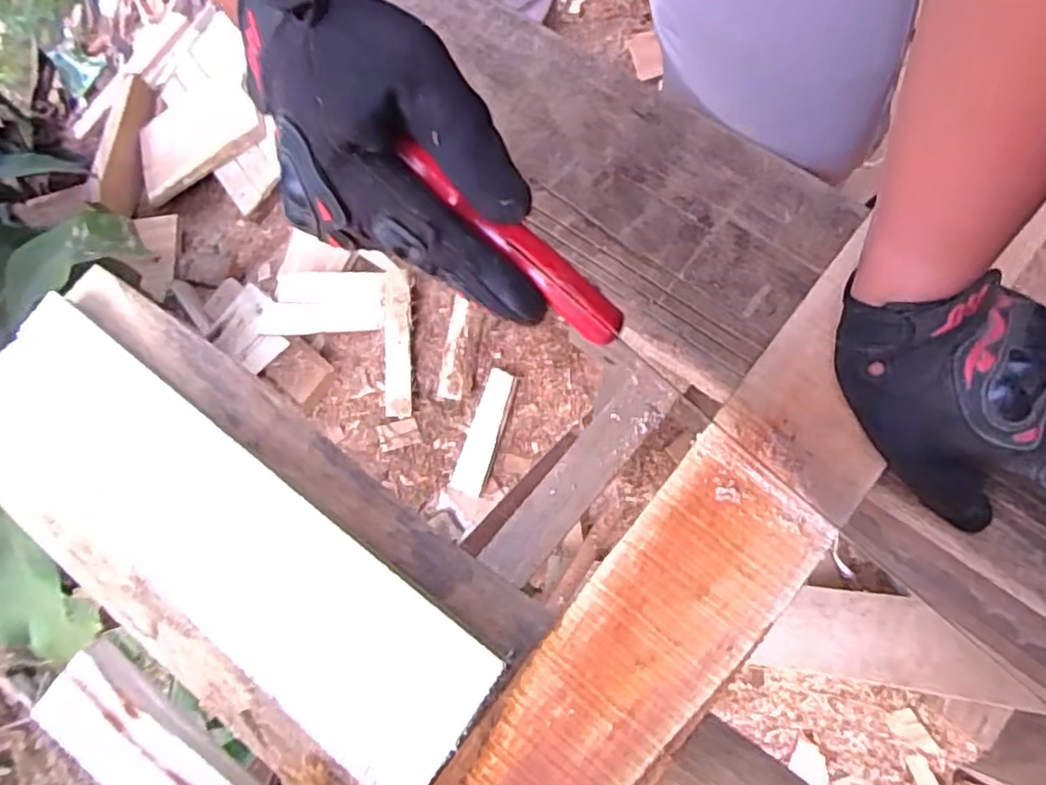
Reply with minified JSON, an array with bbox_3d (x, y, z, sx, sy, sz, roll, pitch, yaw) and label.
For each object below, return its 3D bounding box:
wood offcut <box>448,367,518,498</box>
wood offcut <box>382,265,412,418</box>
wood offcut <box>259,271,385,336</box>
[{"bbox_3d":[-0.064,0.070,1.104,0.058,0.019,0.217,20,95,7],"label":"wood offcut"},{"bbox_3d":[-0.208,-0.080,1.092,0.044,0.034,0.240,-1,90,2],"label":"wood offcut"},{"bbox_3d":[-0.340,-0.155,1.129,0.203,0.023,0.113,-5,71,-7],"label":"wood offcut"}]

